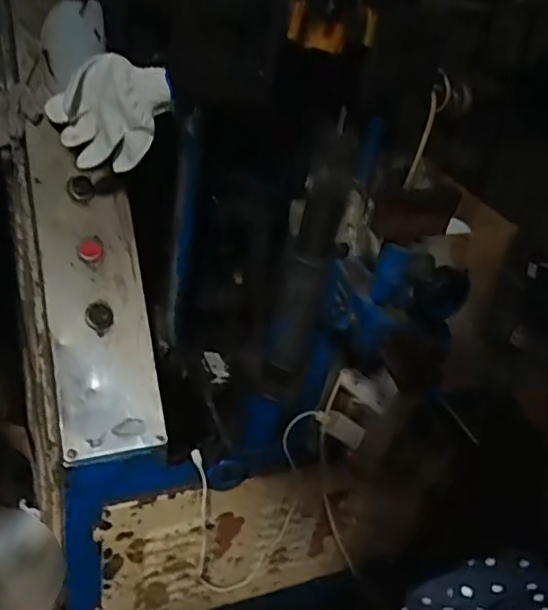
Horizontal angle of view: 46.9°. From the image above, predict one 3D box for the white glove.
[{"bbox_3d":[-0.183,-0.213,0.707,0.131,0.120,0.033,9,33,3],"label":"white glove"}]

